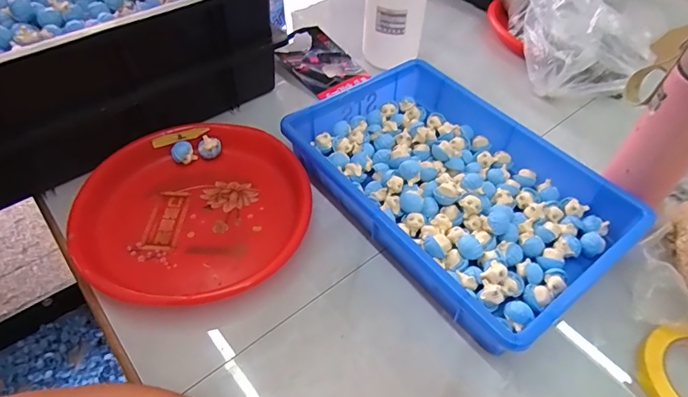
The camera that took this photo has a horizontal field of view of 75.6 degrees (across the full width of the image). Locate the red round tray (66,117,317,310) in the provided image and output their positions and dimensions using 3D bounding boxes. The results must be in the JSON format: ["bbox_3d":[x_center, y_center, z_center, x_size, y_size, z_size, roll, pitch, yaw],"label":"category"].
[{"bbox_3d":[-0.163,0.009,0.508,0.237,0.053,0.252,1,49,-1],"label":"red round tray"}]

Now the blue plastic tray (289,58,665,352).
[{"bbox_3d":[0.126,-0.022,0.527,0.245,0.048,0.365,-30,57,-25],"label":"blue plastic tray"}]

